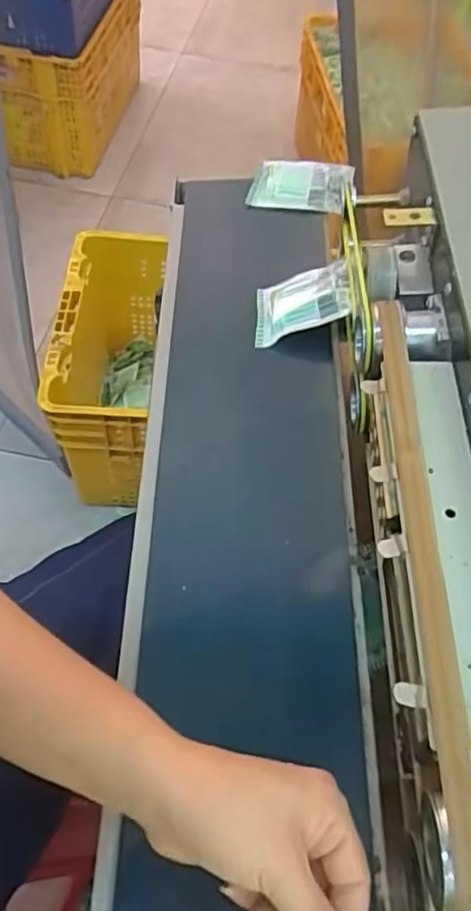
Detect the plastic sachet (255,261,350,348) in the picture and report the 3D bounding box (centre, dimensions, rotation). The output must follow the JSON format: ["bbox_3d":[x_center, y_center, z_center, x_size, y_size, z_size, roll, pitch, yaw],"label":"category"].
[{"bbox_3d":[0.055,-0.127,0.538,0.088,0.008,0.065,-18,52,31],"label":"plastic sachet"}]

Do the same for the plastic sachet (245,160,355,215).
[{"bbox_3d":[0.068,-0.273,0.647,0.095,0.018,0.068,13,66,9],"label":"plastic sachet"}]

